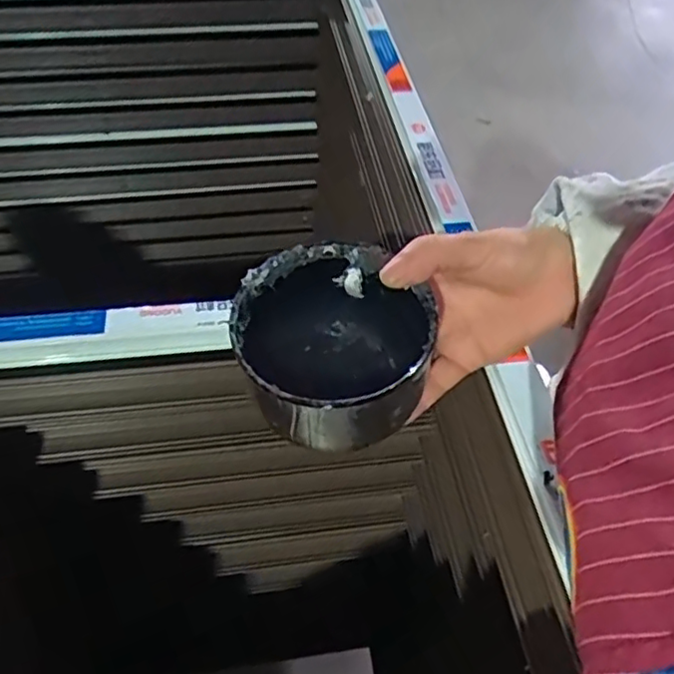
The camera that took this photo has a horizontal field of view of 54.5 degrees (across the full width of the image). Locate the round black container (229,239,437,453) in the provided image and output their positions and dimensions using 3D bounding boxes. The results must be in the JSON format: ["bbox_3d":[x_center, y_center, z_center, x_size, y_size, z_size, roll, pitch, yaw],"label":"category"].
[{"bbox_3d":[-0.002,0.006,0.343,0.096,0.057,0.097,1,48,-1],"label":"round black container"}]

